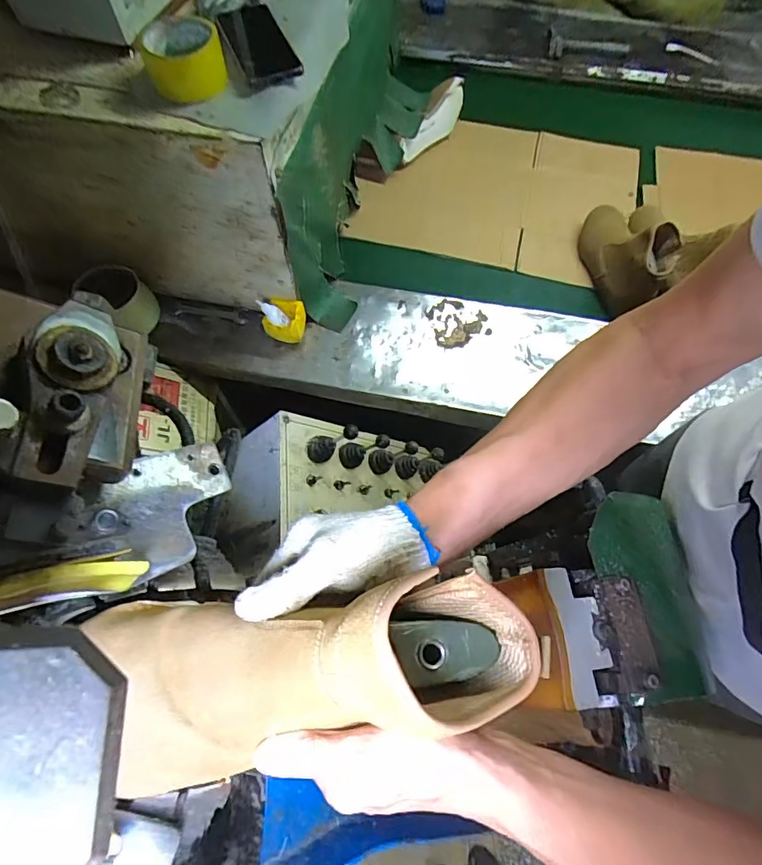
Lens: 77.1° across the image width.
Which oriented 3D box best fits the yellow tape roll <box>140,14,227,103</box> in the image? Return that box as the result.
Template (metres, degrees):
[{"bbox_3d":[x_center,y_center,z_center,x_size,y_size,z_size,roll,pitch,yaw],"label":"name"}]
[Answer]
[{"bbox_3d":[-0.249,-0.473,0.608,0.093,0.059,0.093,0,66,0],"label":"yellow tape roll"}]

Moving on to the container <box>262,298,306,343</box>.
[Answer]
[{"bbox_3d":[-0.170,-0.195,0.859,0.066,0.057,0.070,5,66,2],"label":"container"}]

